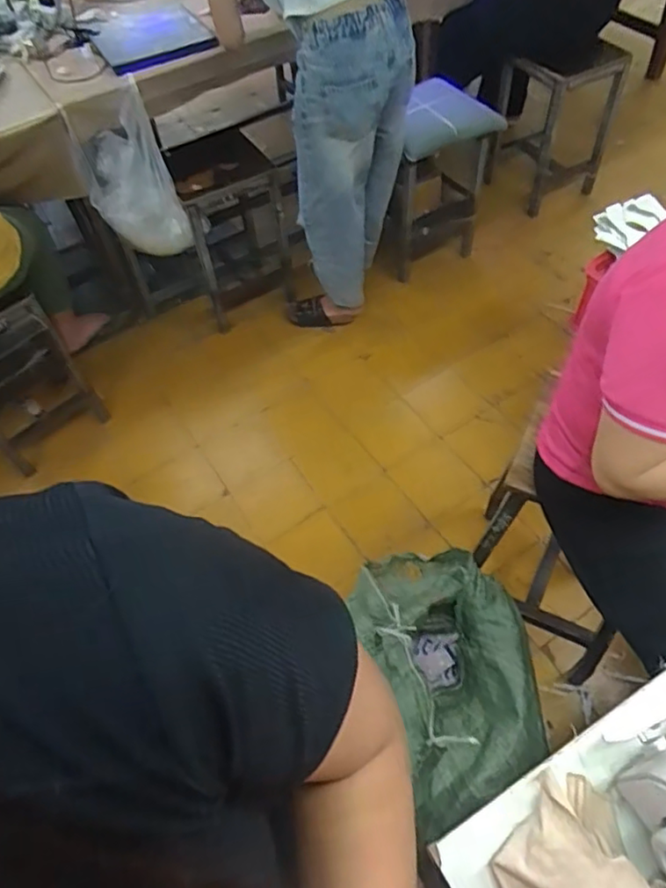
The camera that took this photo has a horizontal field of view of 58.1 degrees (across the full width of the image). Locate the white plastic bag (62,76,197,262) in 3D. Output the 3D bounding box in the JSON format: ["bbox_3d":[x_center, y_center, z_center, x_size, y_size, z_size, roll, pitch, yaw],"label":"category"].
[{"bbox_3d":[-0.554,-0.711,1.665,0.218,0.403,0.182,-24,57,-11],"label":"white plastic bag"}]

